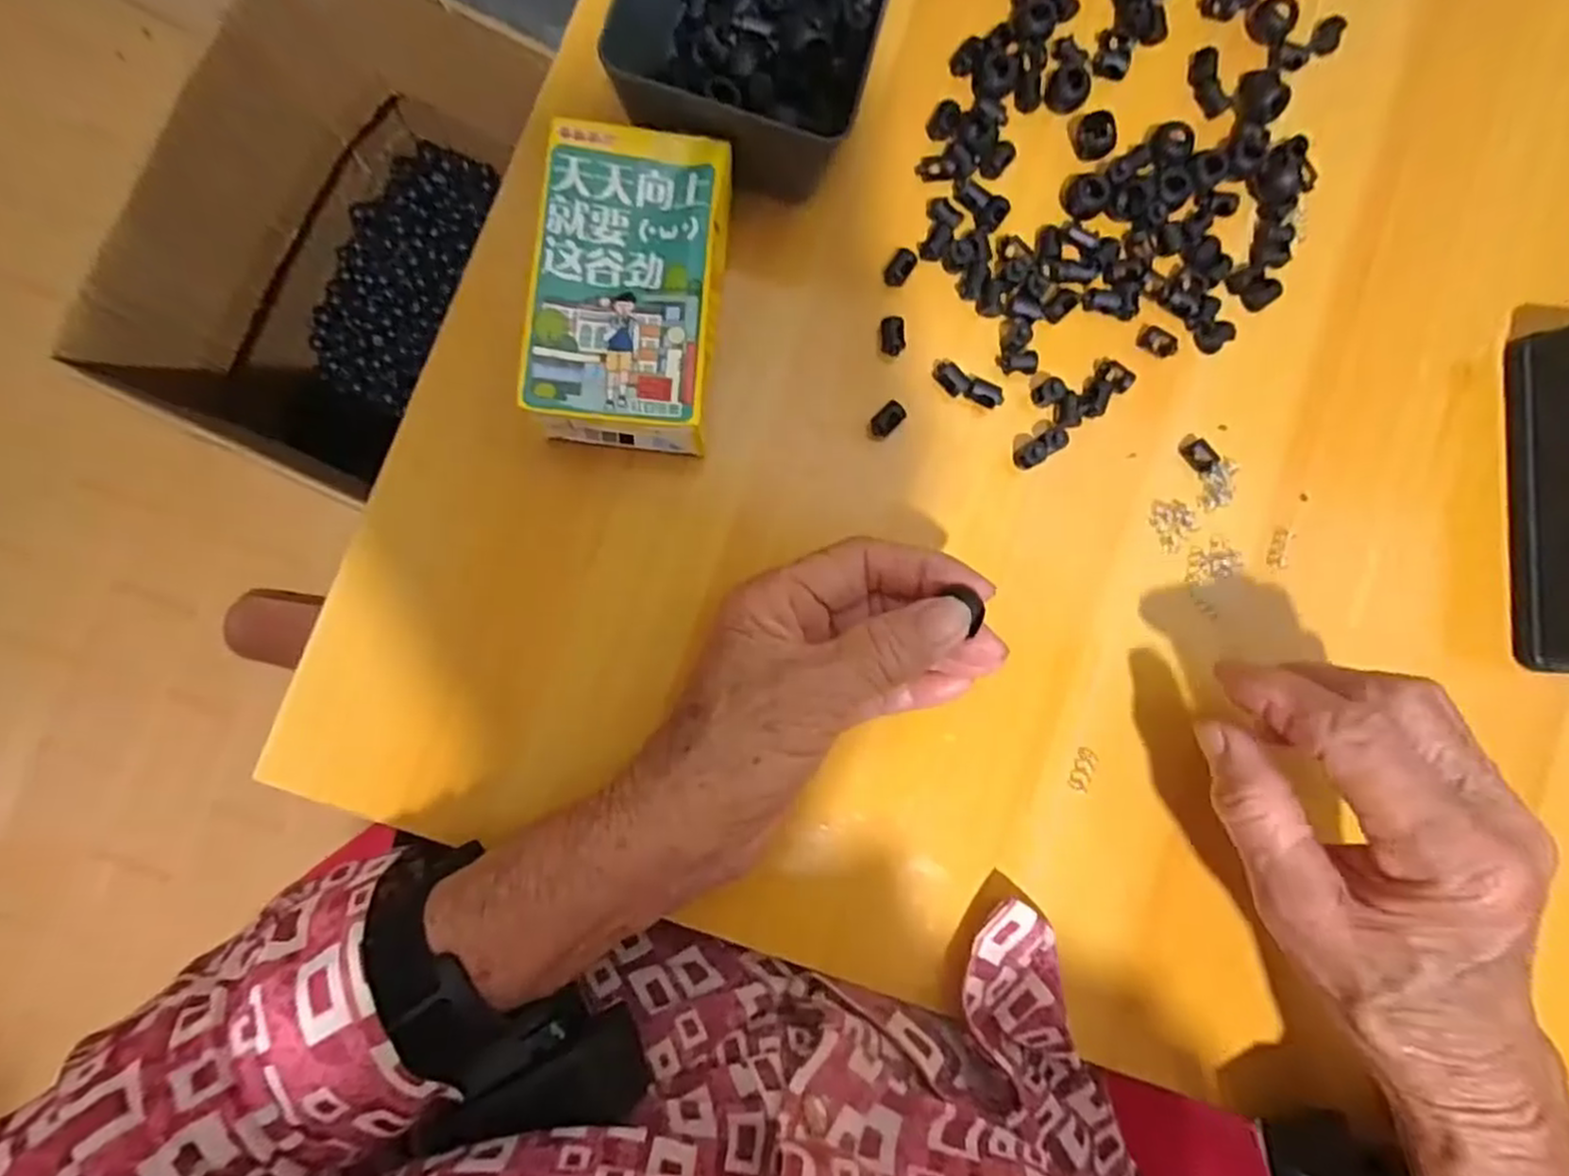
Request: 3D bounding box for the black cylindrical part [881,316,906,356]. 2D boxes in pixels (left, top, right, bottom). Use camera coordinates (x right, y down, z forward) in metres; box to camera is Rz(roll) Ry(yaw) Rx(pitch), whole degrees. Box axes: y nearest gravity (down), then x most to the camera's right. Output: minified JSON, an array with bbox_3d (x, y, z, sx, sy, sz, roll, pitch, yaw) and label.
[{"bbox_3d":[0.044,-0.103,0.300,0.009,0.009,0.016,-2,89,-6],"label":"black cylindrical part"}]

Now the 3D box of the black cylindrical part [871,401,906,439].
[{"bbox_3d":[0.042,-0.069,0.298,0.014,0.009,0.009,-44,93,-5],"label":"black cylindrical part"}]

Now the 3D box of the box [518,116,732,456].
[{"bbox_3d":[-0.056,-0.108,0.274,0.065,0.044,0.108,6,87,-4],"label":"box"}]

